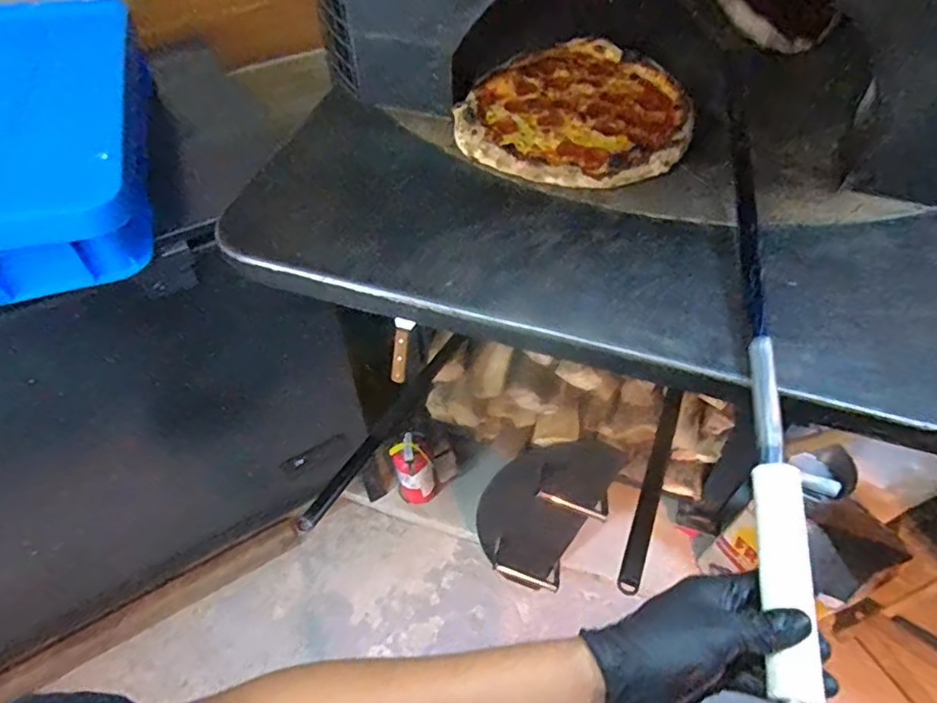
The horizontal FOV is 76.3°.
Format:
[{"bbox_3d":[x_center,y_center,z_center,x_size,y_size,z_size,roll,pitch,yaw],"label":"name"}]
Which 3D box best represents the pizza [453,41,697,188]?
[{"bbox_3d":[0.140,-0.309,0.747,0.263,0.019,0.309,18,54,13],"label":"pizza"}]

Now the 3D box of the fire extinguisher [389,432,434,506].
[{"bbox_3d":[-0.137,0.310,1.513,0.100,0.267,0.083,-8,53,-6],"label":"fire extinguisher"}]

